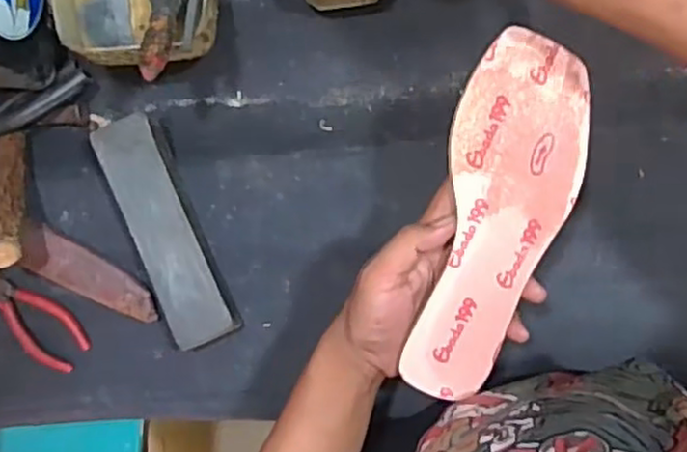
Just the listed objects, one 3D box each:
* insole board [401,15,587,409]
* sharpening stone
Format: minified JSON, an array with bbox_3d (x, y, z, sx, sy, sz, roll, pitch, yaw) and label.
[{"bbox_3d":[0.102,-0.001,0.459,0.082,0.010,0.237,10,98,0],"label":"insole board"},{"bbox_3d":[-0.148,0.004,0.594,0.053,0.039,0.194,-25,85,3],"label":"sharpening stone"}]

